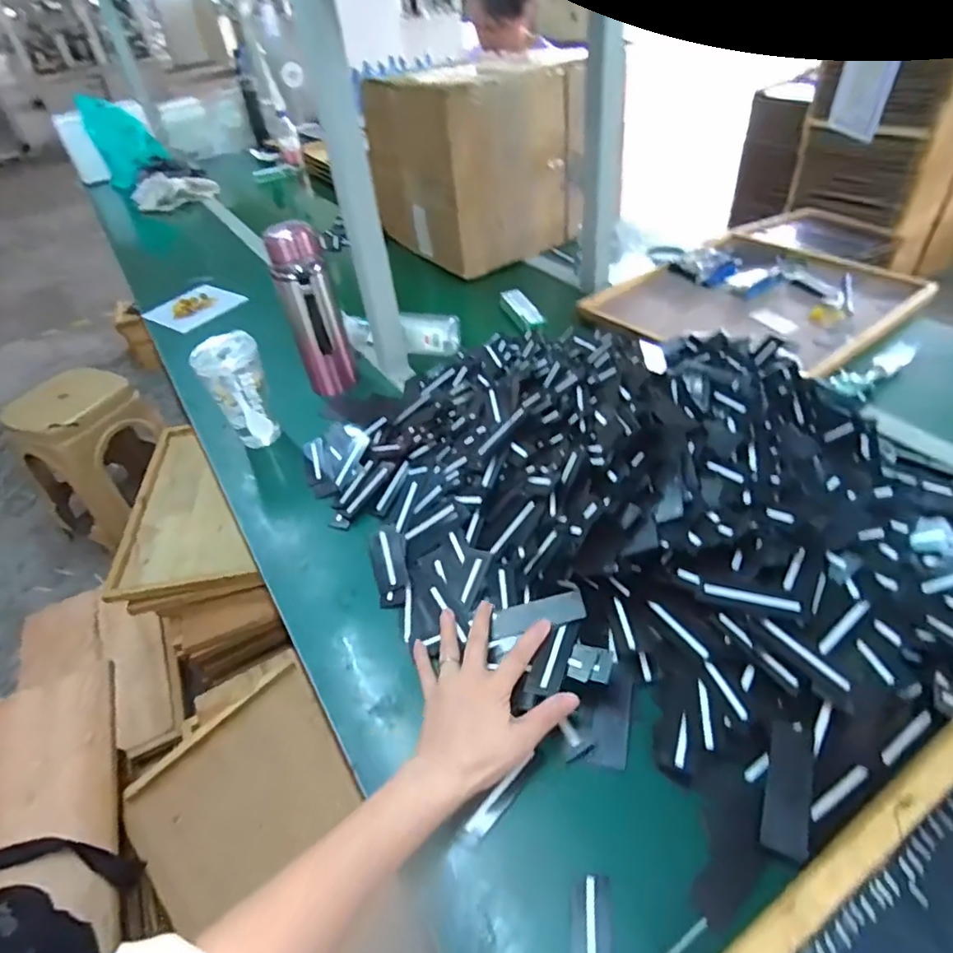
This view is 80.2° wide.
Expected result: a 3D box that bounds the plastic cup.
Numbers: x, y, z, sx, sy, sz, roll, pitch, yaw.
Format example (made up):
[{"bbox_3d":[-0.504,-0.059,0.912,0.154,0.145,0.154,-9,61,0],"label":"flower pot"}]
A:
[{"bbox_3d":[-0.334,-0.122,0.803,0.082,0.152,0.082,-23,44,-16],"label":"plastic cup"}]

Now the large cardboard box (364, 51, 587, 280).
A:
[{"bbox_3d":[-0.012,-0.656,1.178,0.273,0.298,0.332,-31,47,-23],"label":"large cardboard box"}]

